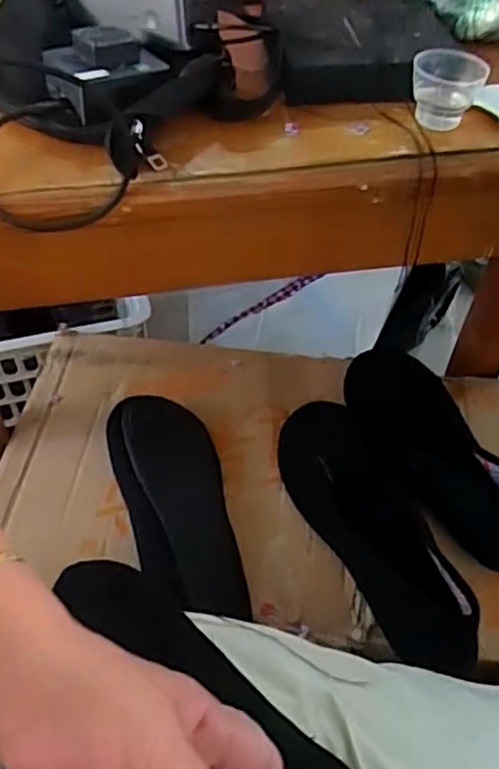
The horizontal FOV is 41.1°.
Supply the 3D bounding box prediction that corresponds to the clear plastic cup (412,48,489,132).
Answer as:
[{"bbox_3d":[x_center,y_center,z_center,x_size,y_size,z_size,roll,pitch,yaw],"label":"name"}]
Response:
[{"bbox_3d":[0.155,-0.235,0.529,0.054,0.042,0.046,15,52,9],"label":"clear plastic cup"}]

